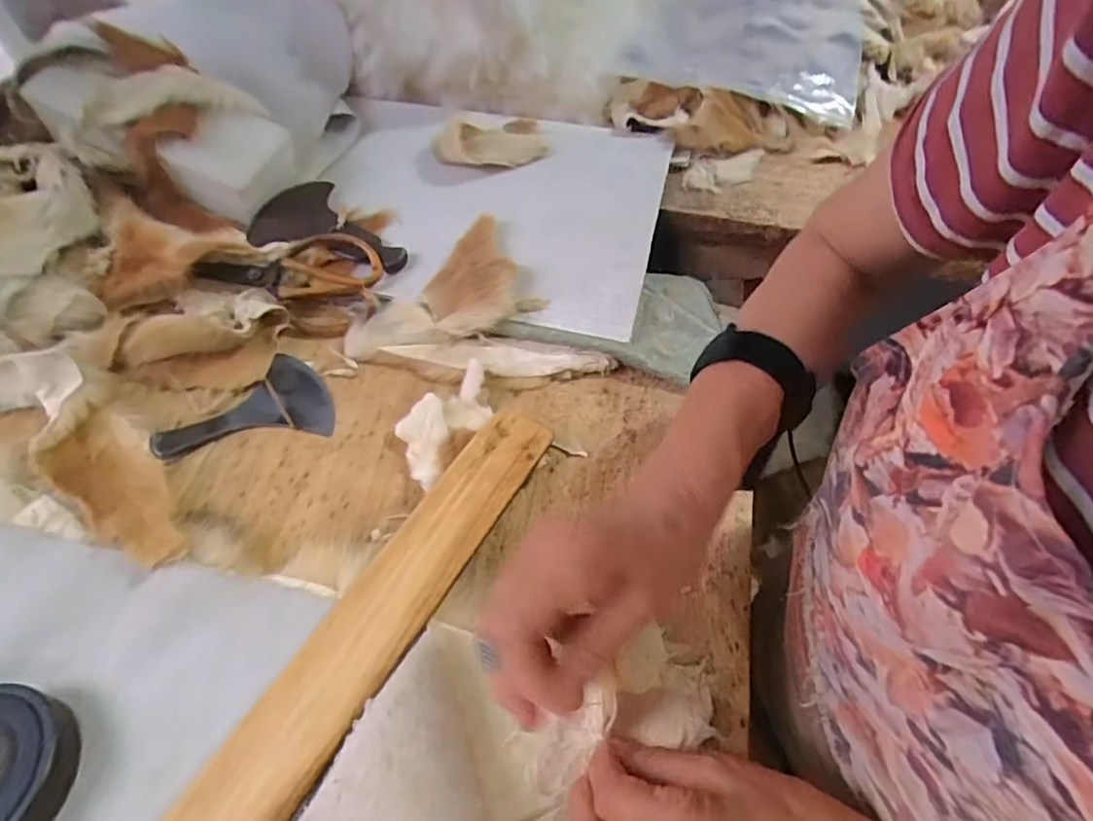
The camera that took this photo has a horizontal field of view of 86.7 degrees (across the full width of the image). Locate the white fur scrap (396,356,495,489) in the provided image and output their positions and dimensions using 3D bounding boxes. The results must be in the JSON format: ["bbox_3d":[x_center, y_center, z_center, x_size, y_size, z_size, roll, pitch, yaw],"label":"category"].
[{"bbox_3d":[-0.078,0.004,0.456,0.053,0.017,0.116,24,52,18],"label":"white fur scrap"}]

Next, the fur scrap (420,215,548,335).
[{"bbox_3d":[-0.069,-0.121,0.536,0.092,0.030,0.111,-29,63,-3],"label":"fur scrap"}]

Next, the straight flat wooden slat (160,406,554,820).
[{"bbox_3d":[-0.134,0.170,0.297,0.051,0.014,0.490,23,51,17],"label":"straight flat wooden slat"}]

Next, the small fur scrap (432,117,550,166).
[{"bbox_3d":[-0.063,-0.295,0.638,0.116,0.034,0.073,-7,49,-7],"label":"small fur scrap"}]

